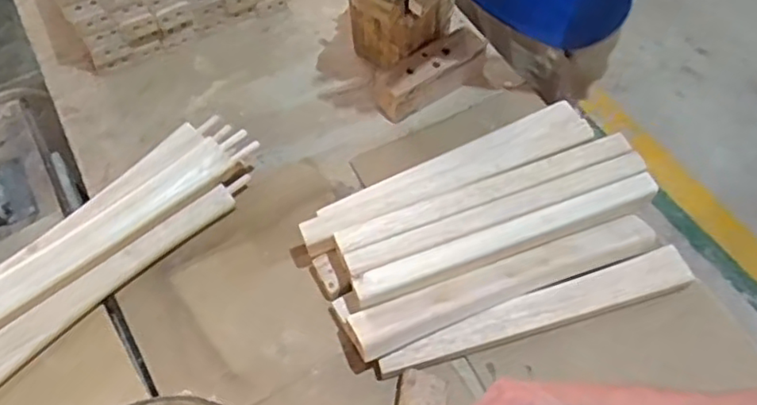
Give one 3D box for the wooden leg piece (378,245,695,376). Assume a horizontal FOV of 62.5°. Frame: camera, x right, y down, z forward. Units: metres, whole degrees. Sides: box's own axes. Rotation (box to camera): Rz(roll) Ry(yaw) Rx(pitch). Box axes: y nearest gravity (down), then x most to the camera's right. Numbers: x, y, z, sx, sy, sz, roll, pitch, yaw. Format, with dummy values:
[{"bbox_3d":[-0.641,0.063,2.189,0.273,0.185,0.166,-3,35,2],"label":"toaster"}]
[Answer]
[{"bbox_3d":[0.179,0.125,0.711,0.373,0.036,0.045,-15,61,-8],"label":"wooden leg piece"}]

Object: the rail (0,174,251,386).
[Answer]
[{"bbox_3d":[-0.321,0.100,0.695,0.427,0.035,0.040,-38,67,-20],"label":"rail"}]

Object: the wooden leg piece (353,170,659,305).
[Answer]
[{"bbox_3d":[0.149,0.039,0.697,0.363,0.022,0.035,-19,62,-10],"label":"wooden leg piece"}]

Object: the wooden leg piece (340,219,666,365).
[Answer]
[{"bbox_3d":[0.144,0.085,0.688,0.358,0.024,0.042,-20,62,-11],"label":"wooden leg piece"}]

